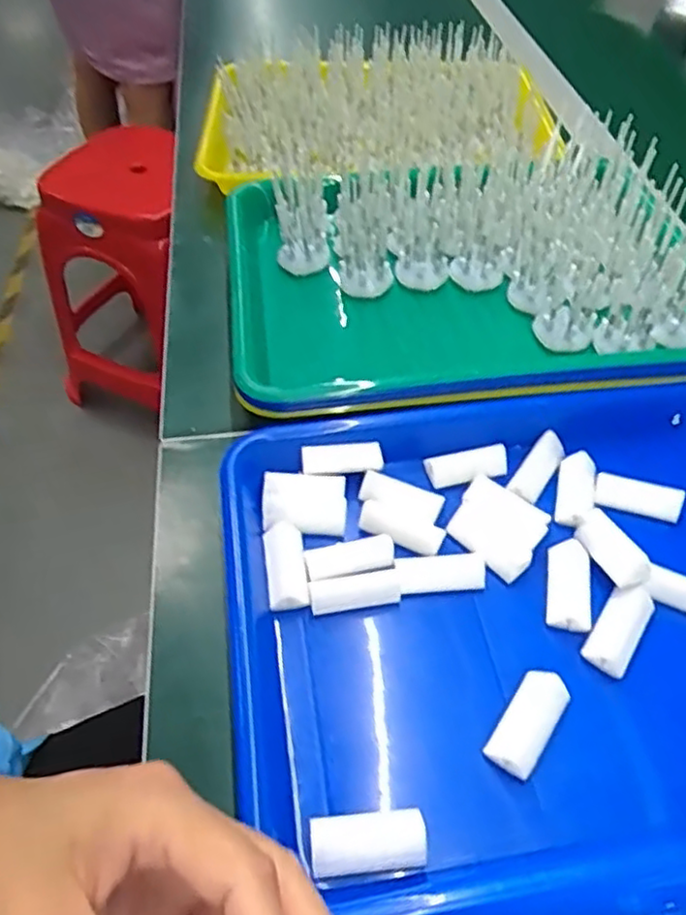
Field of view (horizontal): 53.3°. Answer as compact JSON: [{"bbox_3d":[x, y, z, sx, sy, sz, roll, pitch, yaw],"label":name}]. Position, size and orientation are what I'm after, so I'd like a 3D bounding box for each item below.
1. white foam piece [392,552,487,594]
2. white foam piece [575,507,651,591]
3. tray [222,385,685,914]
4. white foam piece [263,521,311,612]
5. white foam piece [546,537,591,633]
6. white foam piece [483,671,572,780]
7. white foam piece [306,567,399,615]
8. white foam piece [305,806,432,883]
[{"bbox_3d":[0.051,0.061,0.357,0.046,0.009,0.018,-3,51,-4],"label":"white foam piece"},{"bbox_3d":[0.139,0.047,0.359,0.017,0.018,0.048,-11,36,-10],"label":"white foam piece"},{"bbox_3d":[0.119,0.071,0.344,0.343,0.032,0.250,-8,51,-8],"label":"tray"},{"bbox_3d":[-0.030,0.056,0.357,0.021,0.011,0.045,-7,51,-7],"label":"white foam piece"},{"bbox_3d":[0.116,0.066,0.354,0.021,0.010,0.048,9,51,7],"label":"white foam piece"},{"bbox_3d":[0.084,0.120,0.309,0.021,0.011,0.047,31,56,22],"label":"white foam piece"},{"bbox_3d":[0.006,0.069,0.350,0.046,0.009,0.016,-9,51,-8],"label":"white foam piece"},{"bbox_3d":[0.010,0.156,0.277,0.047,0.010,0.022,-4,51,-5],"label":"white foam piece"}]

